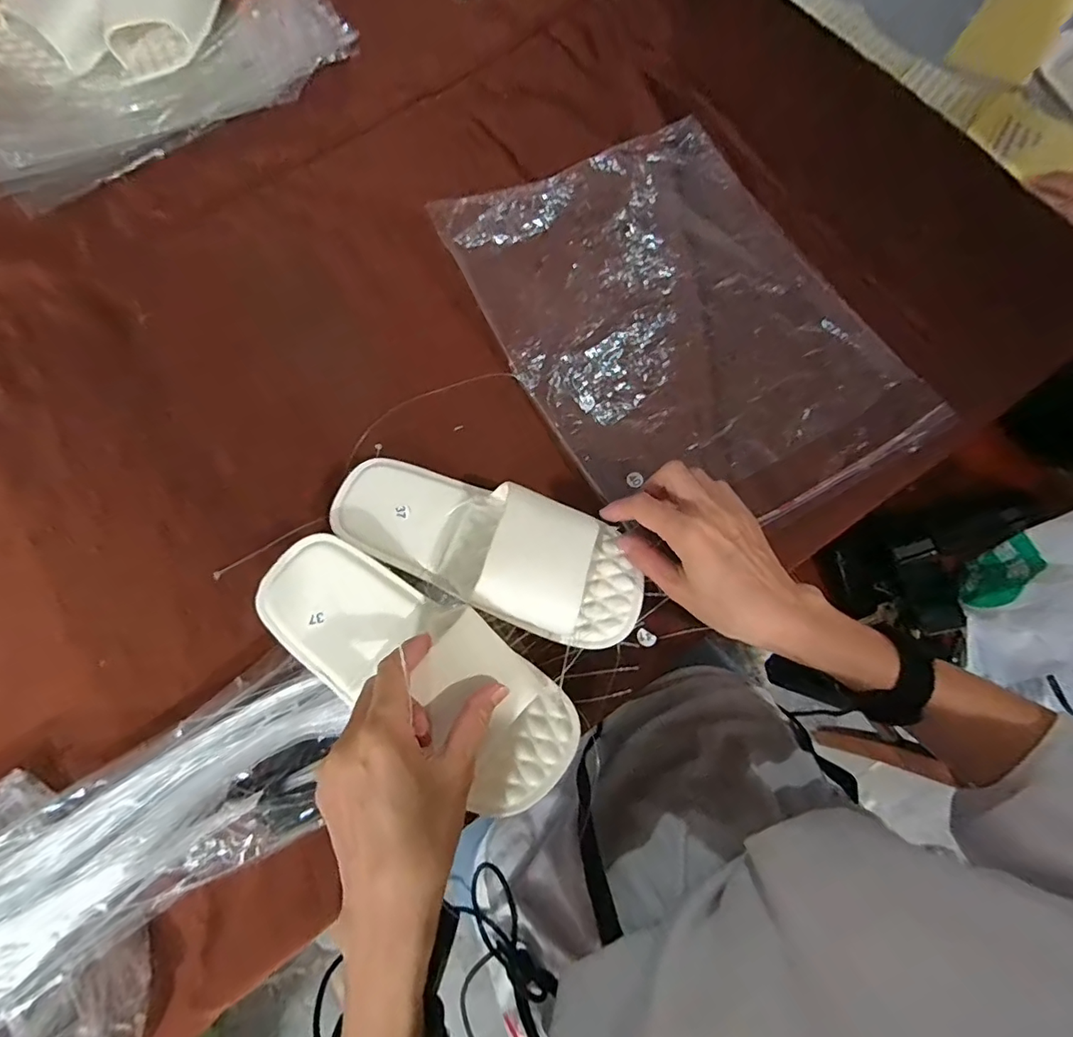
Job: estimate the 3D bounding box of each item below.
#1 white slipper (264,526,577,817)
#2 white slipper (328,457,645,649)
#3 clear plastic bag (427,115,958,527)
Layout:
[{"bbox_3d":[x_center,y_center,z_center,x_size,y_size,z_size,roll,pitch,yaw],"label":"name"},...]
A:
[{"bbox_3d":[-0.078,0.094,0.334,0.231,0.059,0.090,33,77,6],"label":"white slipper"},{"bbox_3d":[-0.036,0.015,0.368,0.227,0.052,0.092,21,75,10],"label":"white slipper"},{"bbox_3d":[0.118,-0.168,0.444,0.274,0.032,0.370,-28,77,-8],"label":"clear plastic bag"}]

